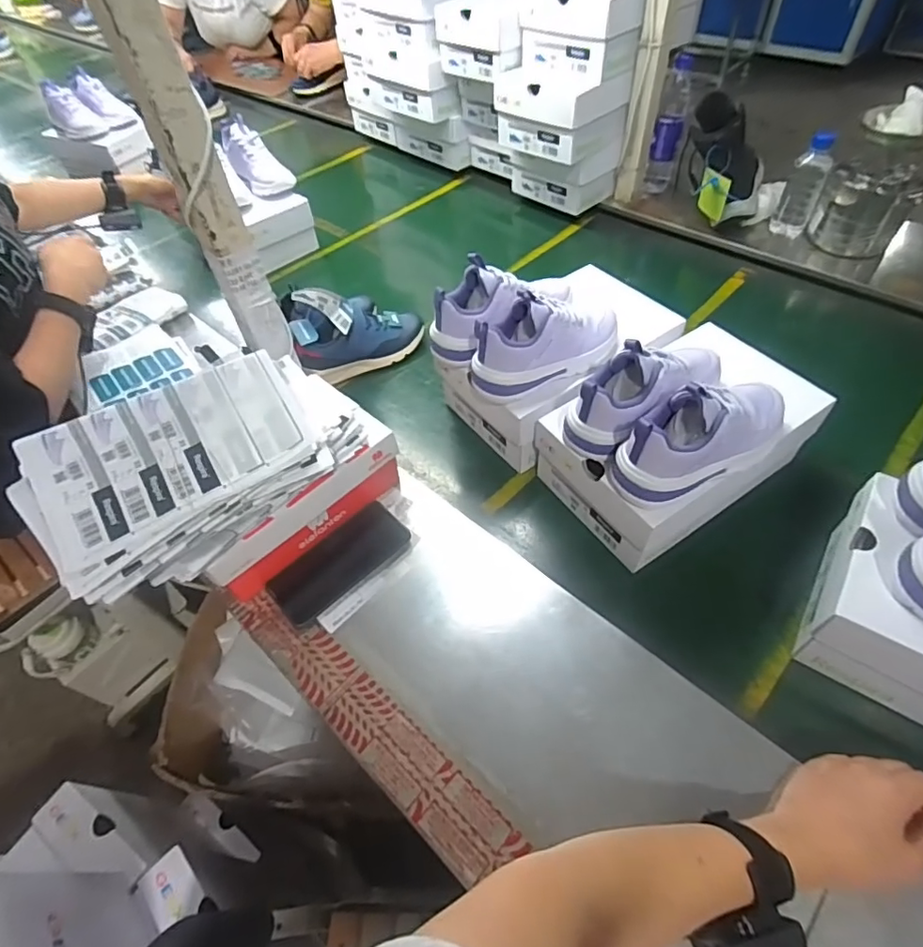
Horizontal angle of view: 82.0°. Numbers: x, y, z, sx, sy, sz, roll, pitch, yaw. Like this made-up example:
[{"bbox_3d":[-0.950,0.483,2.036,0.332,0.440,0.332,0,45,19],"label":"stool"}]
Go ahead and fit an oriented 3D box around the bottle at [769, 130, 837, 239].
[{"bbox_3d":[0.624,-0.523,0.968,0.060,0.158,0.063,23,58,20],"label":"bottle"}]

